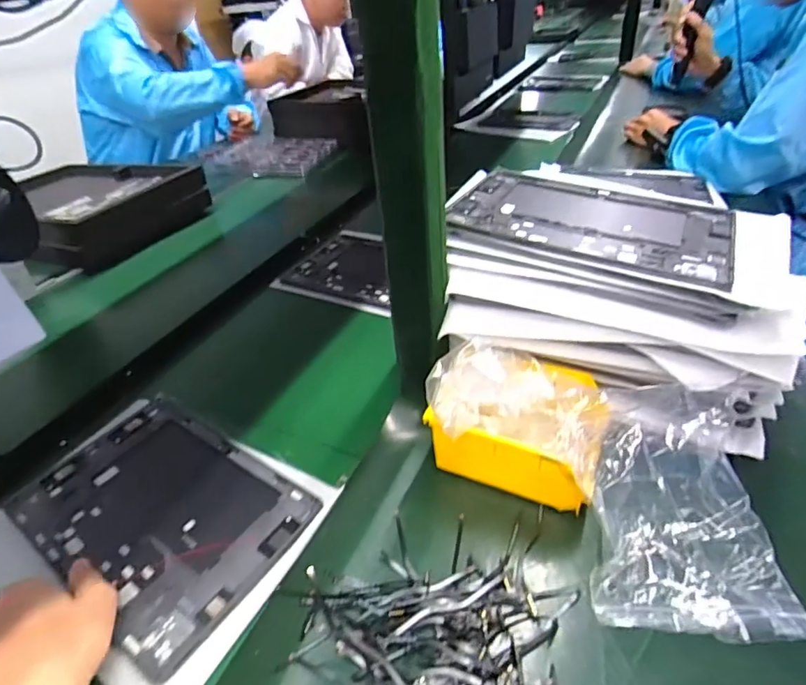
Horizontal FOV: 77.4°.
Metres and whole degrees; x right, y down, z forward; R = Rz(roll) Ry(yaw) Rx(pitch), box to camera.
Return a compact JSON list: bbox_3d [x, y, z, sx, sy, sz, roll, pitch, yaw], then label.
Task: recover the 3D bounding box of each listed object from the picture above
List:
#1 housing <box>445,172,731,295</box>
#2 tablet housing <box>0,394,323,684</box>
[{"bbox_3d":[0.185,-0.122,0.499,0.252,0.012,0.171,21,41,24],"label":"housing"},{"bbox_3d":[-0.217,0.144,0.450,0.256,0.011,0.165,20,45,32],"label":"tablet housing"}]

